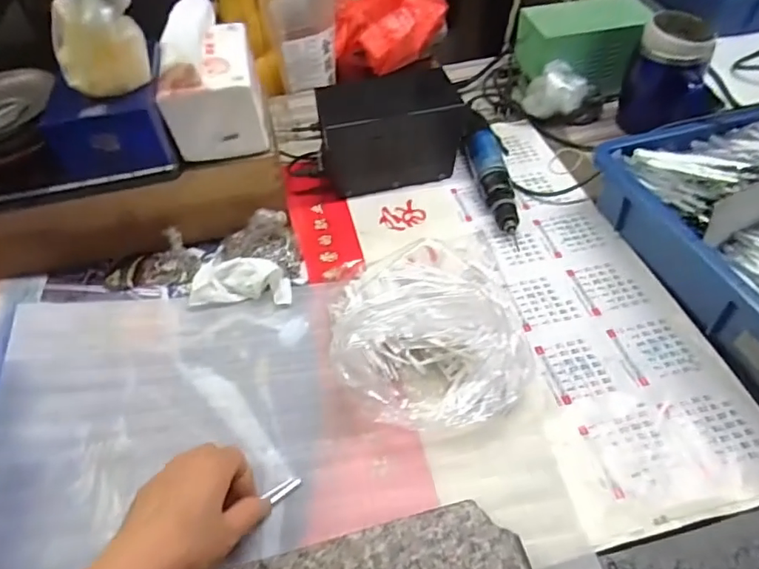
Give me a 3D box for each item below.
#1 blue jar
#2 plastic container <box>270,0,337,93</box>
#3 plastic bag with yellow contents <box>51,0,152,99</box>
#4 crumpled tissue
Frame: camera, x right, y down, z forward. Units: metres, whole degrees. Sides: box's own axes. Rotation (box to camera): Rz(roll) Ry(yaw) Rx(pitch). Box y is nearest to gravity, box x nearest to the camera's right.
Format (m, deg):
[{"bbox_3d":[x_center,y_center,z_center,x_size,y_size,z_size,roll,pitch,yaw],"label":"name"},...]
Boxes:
[{"bbox_3d":[0.348,-0.249,0.633,0.093,0.128,0.077,13,50,17],"label":"blue jar"},{"bbox_3d":[-0.107,-0.361,0.792,0.089,0.122,0.062,-9,47,-3],"label":"plastic container"},{"bbox_3d":[-0.234,-0.207,0.433,0.072,0.089,0.048,-24,51,-16],"label":"plastic bag with yellow contents"},{"bbox_3d":[-0.141,-0.004,0.532,0.096,0.038,0.042,-4,47,2],"label":"crumpled tissue"}]

